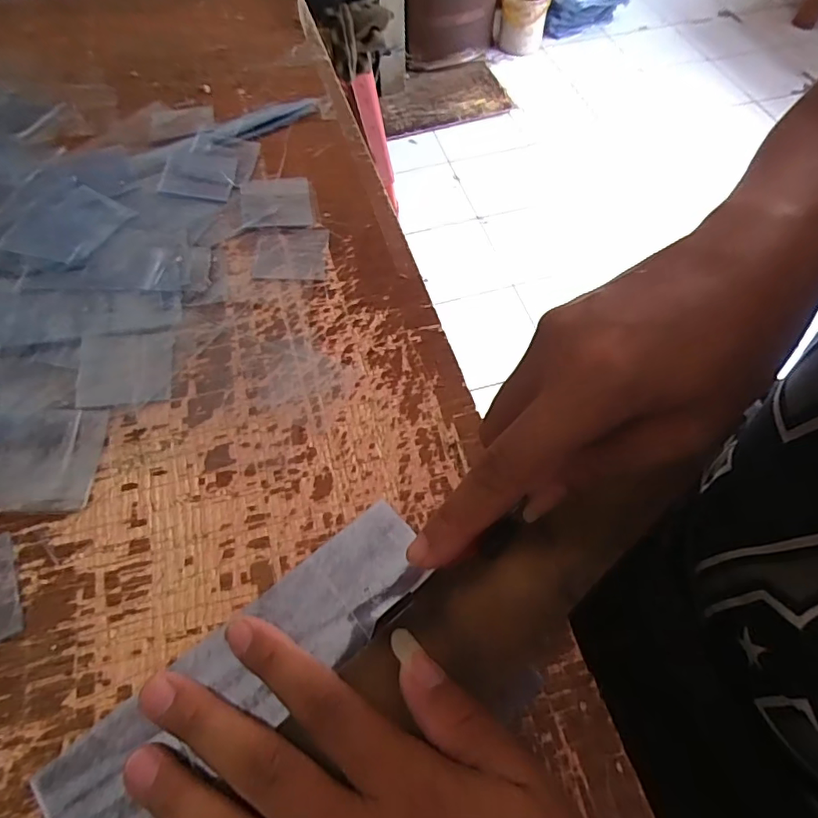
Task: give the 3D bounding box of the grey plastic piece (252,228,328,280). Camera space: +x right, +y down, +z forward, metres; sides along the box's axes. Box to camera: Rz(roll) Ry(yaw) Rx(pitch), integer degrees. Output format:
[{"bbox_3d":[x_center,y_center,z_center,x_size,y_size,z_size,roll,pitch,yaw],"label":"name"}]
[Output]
[{"bbox_3d":[-0.076,-0.102,0.333,0.044,0.004,0.044,0,60,-3],"label":"grey plastic piece"}]

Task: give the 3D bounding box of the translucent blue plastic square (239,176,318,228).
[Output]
[{"bbox_3d":[-0.091,-0.144,0.355,0.049,0.004,0.048,-5,60,-6],"label":"translucent blue plastic square"}]

